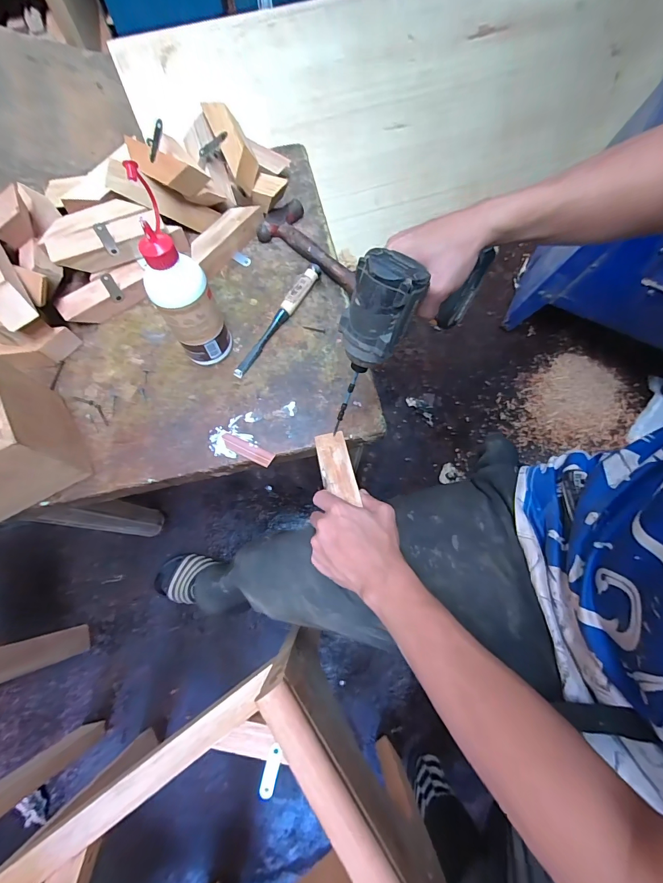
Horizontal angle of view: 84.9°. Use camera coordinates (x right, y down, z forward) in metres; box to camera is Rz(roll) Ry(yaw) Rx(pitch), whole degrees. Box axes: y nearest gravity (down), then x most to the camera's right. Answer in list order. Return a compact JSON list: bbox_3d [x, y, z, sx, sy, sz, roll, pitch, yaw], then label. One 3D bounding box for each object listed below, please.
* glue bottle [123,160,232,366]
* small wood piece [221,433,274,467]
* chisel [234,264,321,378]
[{"bbox_3d":[-0.180,-0.177,0.434,0.068,0.230,0.060,-27,75,-9],"label":"glue bottle"},{"bbox_3d":[-0.116,0.011,0.496,0.076,0.004,0.020,25,73,7],"label":"small wood piece"},{"bbox_3d":[-0.079,-0.185,0.548,0.020,0.024,0.214,31,74,8],"label":"chisel"}]

